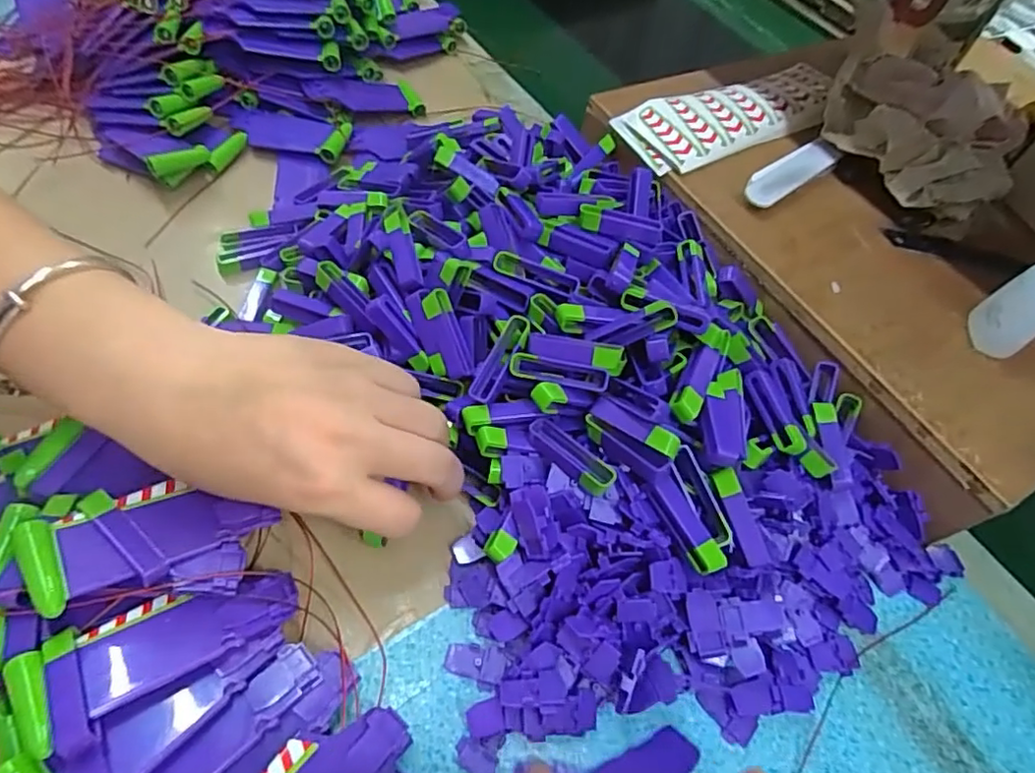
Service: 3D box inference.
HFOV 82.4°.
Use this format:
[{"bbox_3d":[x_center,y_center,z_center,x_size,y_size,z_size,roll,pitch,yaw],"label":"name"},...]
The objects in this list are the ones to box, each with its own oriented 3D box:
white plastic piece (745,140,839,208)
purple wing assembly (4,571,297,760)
[{"bbox_3d":[0.178,-0.139,0.389,0.091,0.010,0.025,-35,68,-26],"label":"white plastic piece"},{"bbox_3d":[-0.133,0.099,0.226,0.094,0.010,0.042,-17,54,-34],"label":"purple wing assembly"}]

